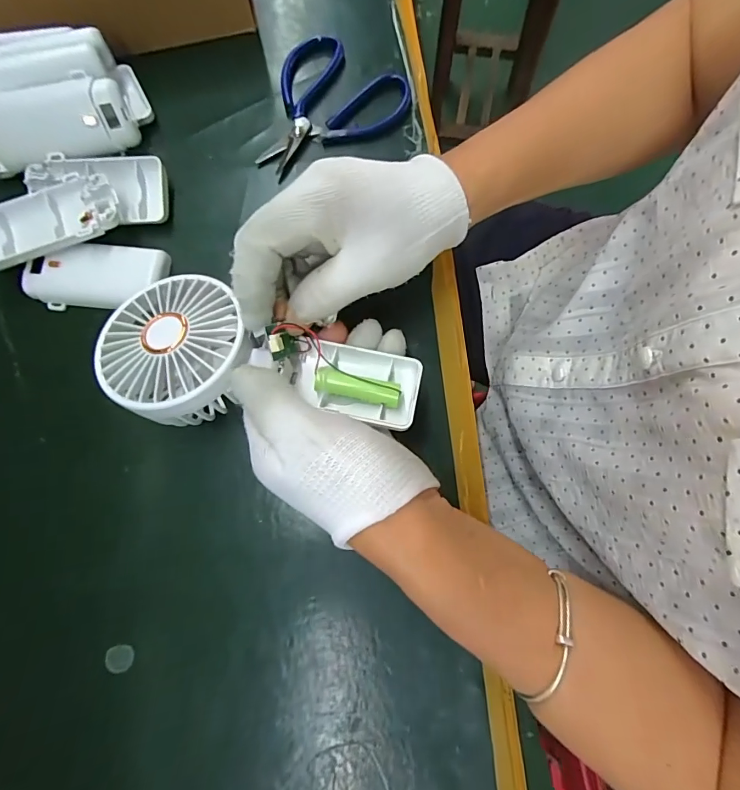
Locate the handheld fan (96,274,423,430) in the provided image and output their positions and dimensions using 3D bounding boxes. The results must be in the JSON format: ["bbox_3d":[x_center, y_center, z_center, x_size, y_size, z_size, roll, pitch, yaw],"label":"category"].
[{"bbox_3d":[-0.062,-0.021,0.239,0.180,0.038,0.085,9,78,-3],"label":"handheld fan"}]

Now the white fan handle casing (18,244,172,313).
[{"bbox_3d":[-0.186,-0.081,0.286,0.091,0.019,0.038,-2,78,-1],"label":"white fan handle casing"}]

